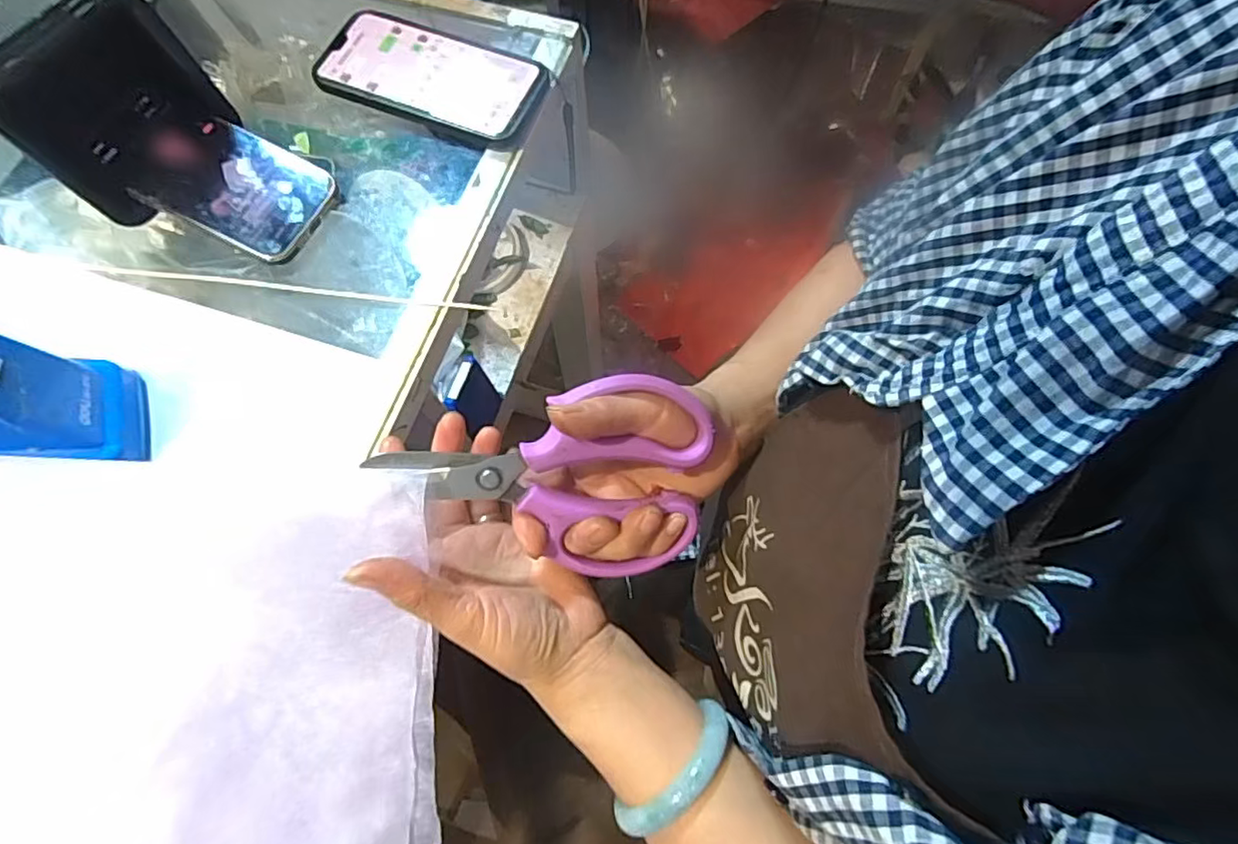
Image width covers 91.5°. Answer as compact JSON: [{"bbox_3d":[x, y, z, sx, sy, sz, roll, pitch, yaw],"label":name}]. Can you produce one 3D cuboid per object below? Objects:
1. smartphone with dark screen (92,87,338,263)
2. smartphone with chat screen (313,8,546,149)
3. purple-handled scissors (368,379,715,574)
[{"bbox_3d":[-0.261,-0.160,0.389,0.146,0.008,0.075,25,73,1],"label":"smartphone with dark screen"},{"bbox_3d":[-0.133,-0.247,0.430,0.161,0.015,0.082,24,72,7],"label":"smartphone with chat screen"},{"bbox_3d":[-0.026,0.035,0.288,0.148,0.013,0.100,-17,108,-7],"label":"purple-handled scissors"}]

